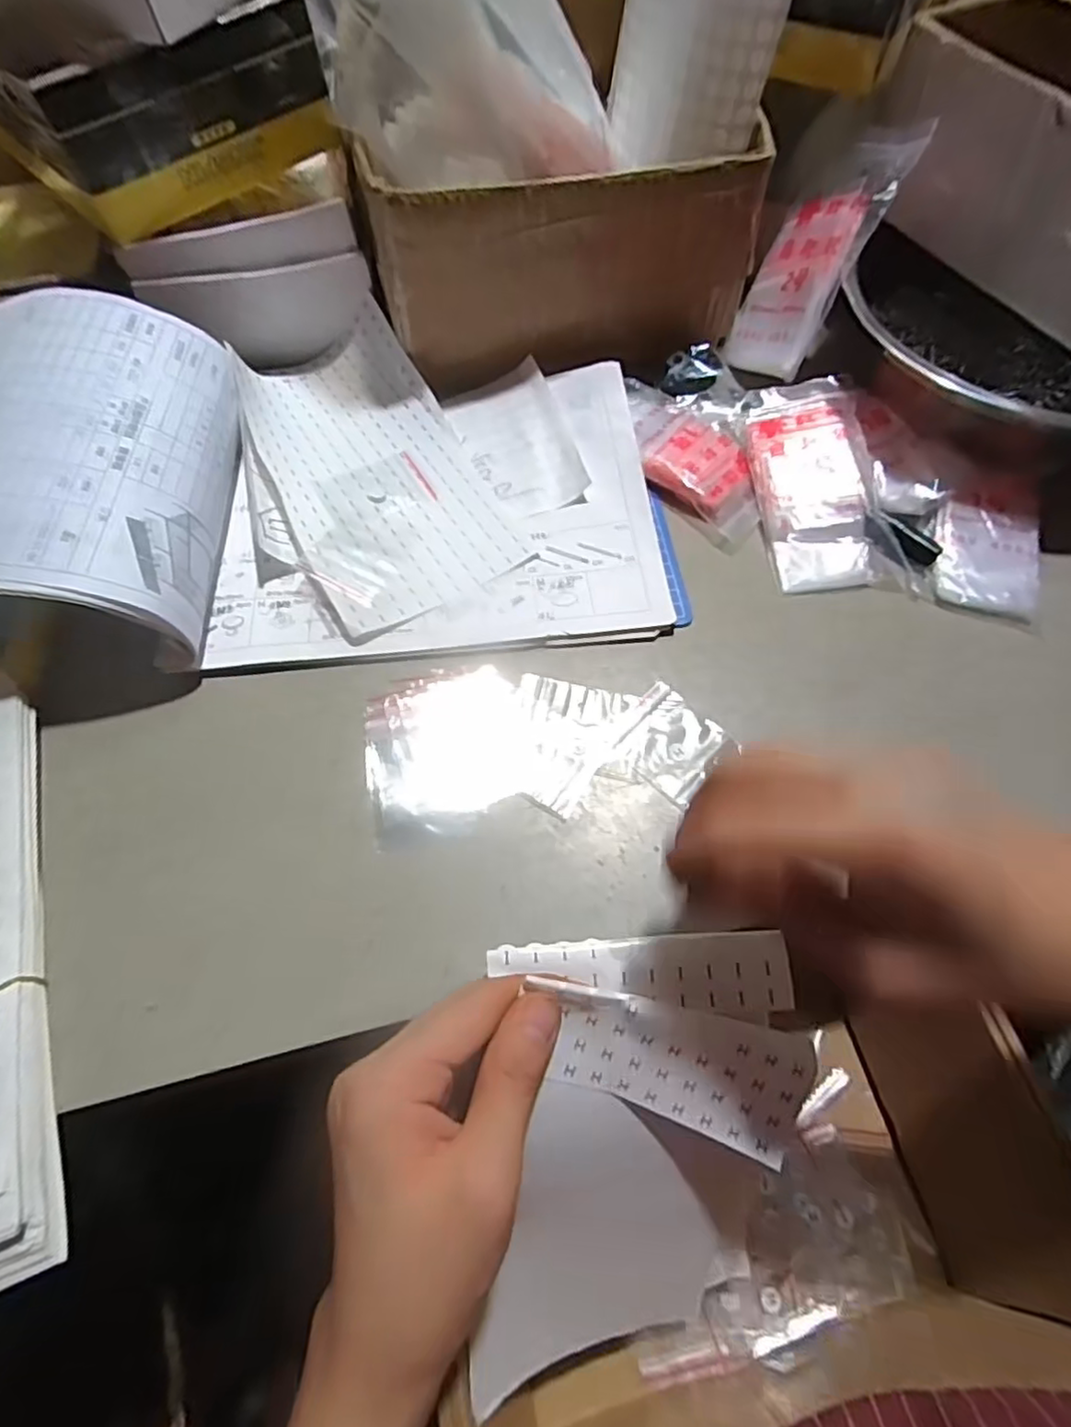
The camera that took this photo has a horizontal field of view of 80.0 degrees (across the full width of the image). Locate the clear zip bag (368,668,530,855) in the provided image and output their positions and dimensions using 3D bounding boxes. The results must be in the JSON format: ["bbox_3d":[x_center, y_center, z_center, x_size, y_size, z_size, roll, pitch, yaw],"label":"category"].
[{"bbox_3d":[-0.044,0.017,0.324,0.082,0.006,0.093,-9,63,-4],"label":"clear zip bag"}]

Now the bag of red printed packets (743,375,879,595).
[{"bbox_3d":[0.172,-0.148,0.400,0.065,0.031,0.153,0,63,1],"label":"bag of red printed packets"}]

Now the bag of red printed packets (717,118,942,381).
[{"bbox_3d":[0.184,-0.306,0.431,0.077,0.017,0.151,47,115,42],"label":"bag of red printed packets"}]

